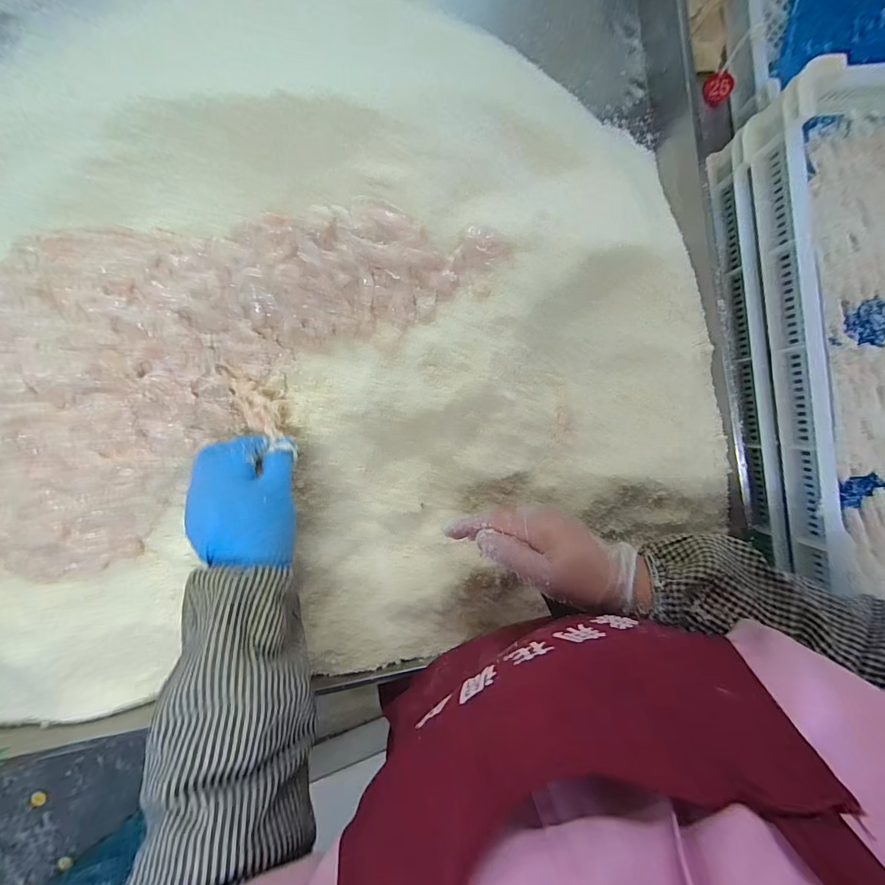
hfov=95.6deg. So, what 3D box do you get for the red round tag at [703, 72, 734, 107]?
[{"bbox_3d":[0.360,-0.463,0.525,0.032,0.008,0.035,7,112,18],"label":"red round tag"}]

